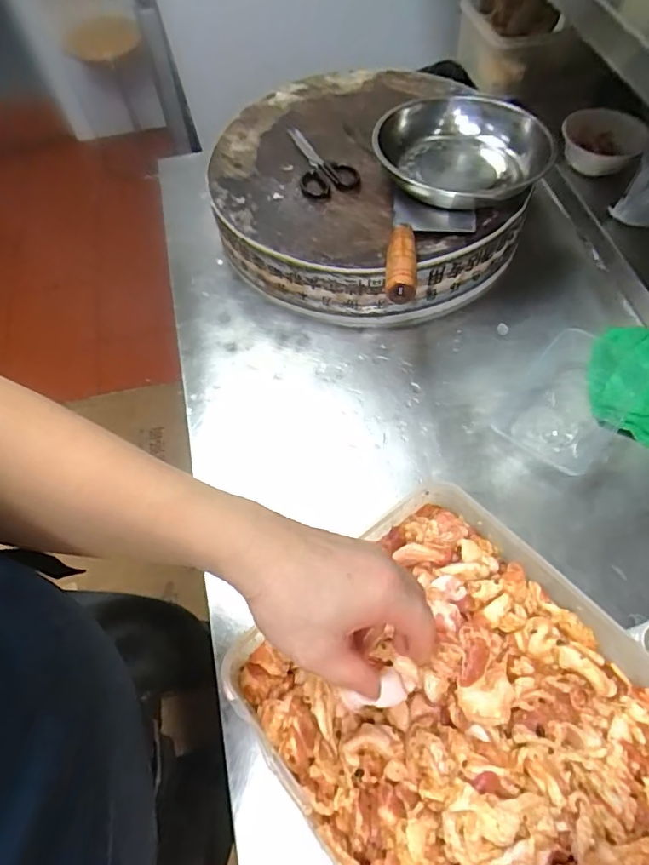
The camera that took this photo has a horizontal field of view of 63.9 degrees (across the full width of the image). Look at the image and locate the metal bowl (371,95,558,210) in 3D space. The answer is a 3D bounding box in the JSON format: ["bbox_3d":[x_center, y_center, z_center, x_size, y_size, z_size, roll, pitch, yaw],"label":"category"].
[{"bbox_3d":[0.157,-0.337,0.626,0.182,0.077,0.197,-2,60,3],"label":"metal bowl"}]

